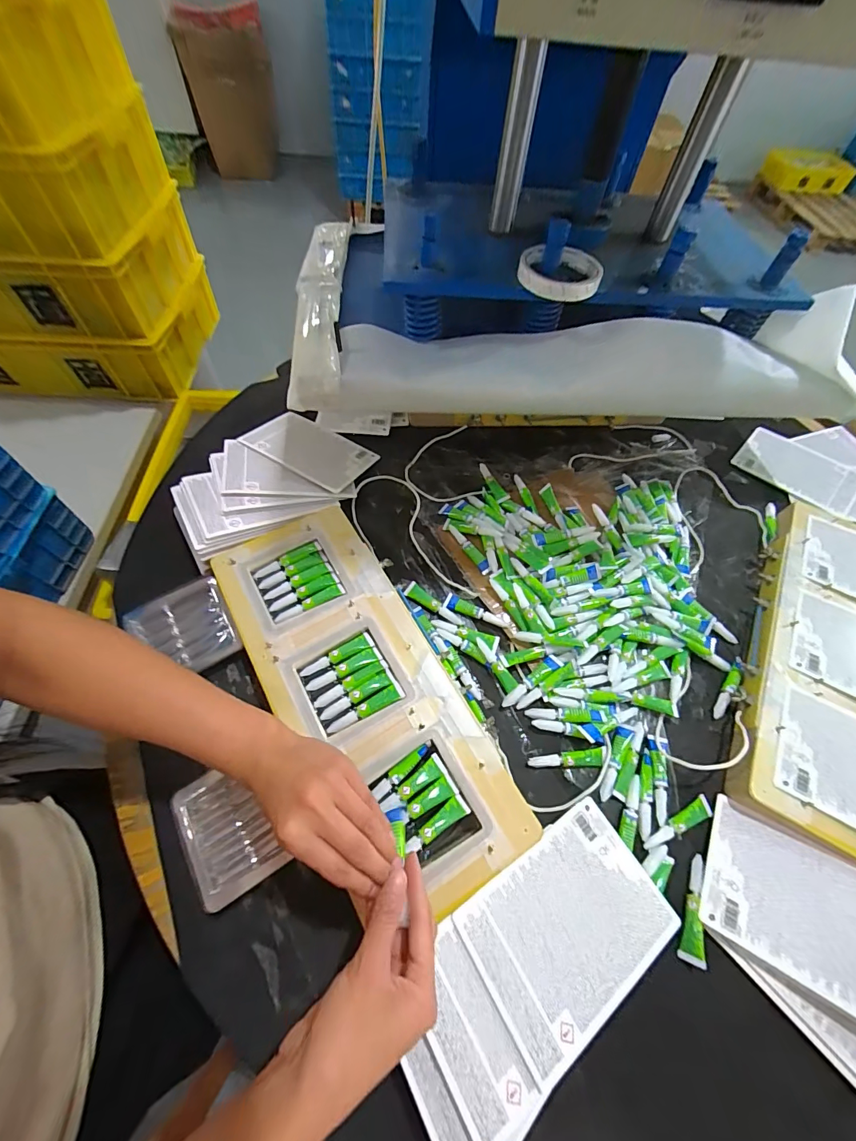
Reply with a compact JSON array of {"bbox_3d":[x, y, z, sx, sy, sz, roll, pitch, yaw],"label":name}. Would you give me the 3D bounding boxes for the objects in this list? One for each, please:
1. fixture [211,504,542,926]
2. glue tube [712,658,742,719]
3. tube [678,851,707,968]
[{"bbox_3d":[-0.074,0.119,0.440,0.161,0.034,0.419,-27,65,-18],"label":"fixture"},{"bbox_3d":[0.346,0.135,0.475,0.012,0.017,0.077,32,63,14],"label":"glue tube"},{"bbox_3d":[0.240,0.305,0.373,0.016,0.014,0.083,19,60,6],"label":"tube"}]

